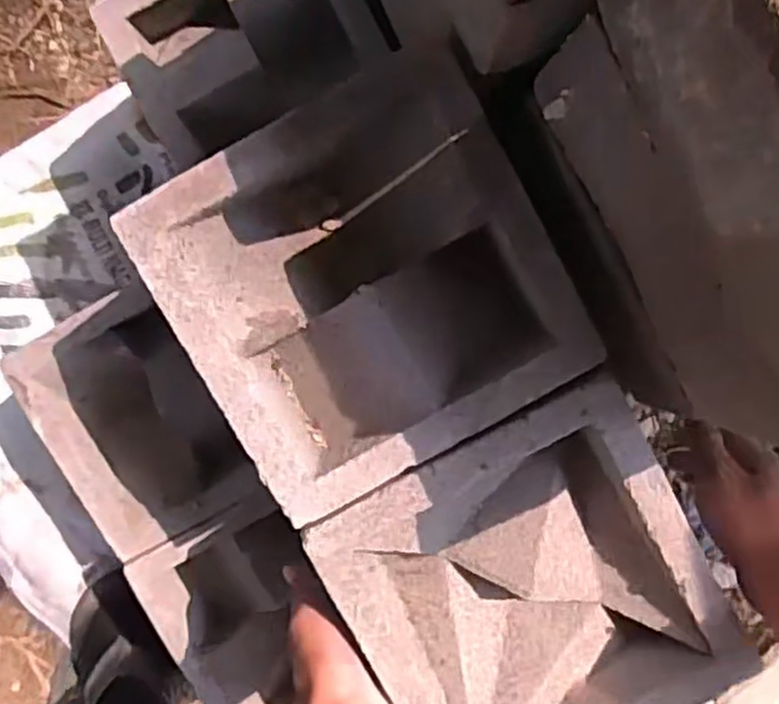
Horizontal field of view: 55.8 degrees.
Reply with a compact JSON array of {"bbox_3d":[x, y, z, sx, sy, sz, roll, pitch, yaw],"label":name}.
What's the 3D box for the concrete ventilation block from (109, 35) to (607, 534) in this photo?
[{"bbox_3d":[-0.010,-0.036,0.428,0.196,0.079,0.194,-30,93,0],"label":"concrete ventilation block"}]

